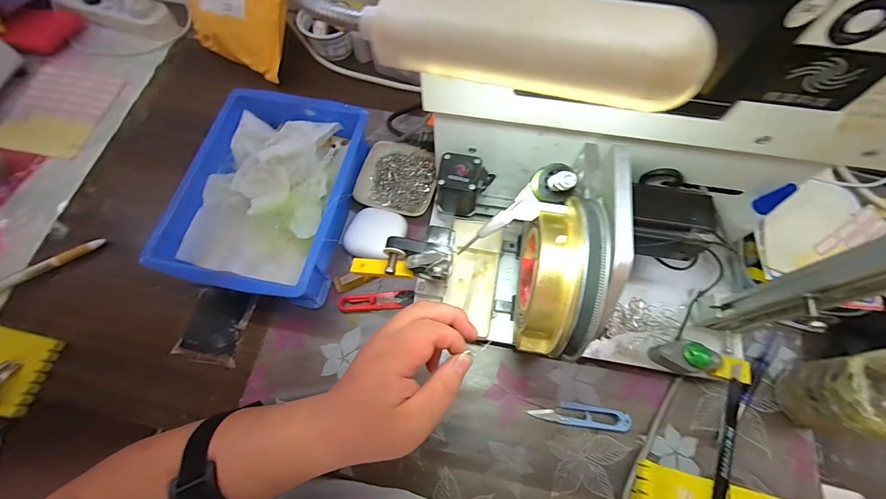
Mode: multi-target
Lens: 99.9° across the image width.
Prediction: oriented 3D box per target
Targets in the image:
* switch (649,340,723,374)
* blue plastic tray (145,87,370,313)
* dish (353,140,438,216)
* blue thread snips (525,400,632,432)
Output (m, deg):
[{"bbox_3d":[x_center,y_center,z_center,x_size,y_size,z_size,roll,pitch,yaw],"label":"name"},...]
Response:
[{"bbox_3d":[0.241,0.107,0.369,0.060,0.036,0.030,-2,68,0],"label":"switch"},{"bbox_3d":[-0.201,-0.068,0.454,0.180,0.074,0.254,10,69,4],"label":"blue plastic tray"},{"bbox_3d":[-0.057,-0.093,0.487,0.096,0.017,0.100,14,69,6],"label":"dish"},{"bbox_3d":[0.140,0.170,0.383,0.098,0.011,0.023,8,69,4],"label":"blue thread snips"}]

